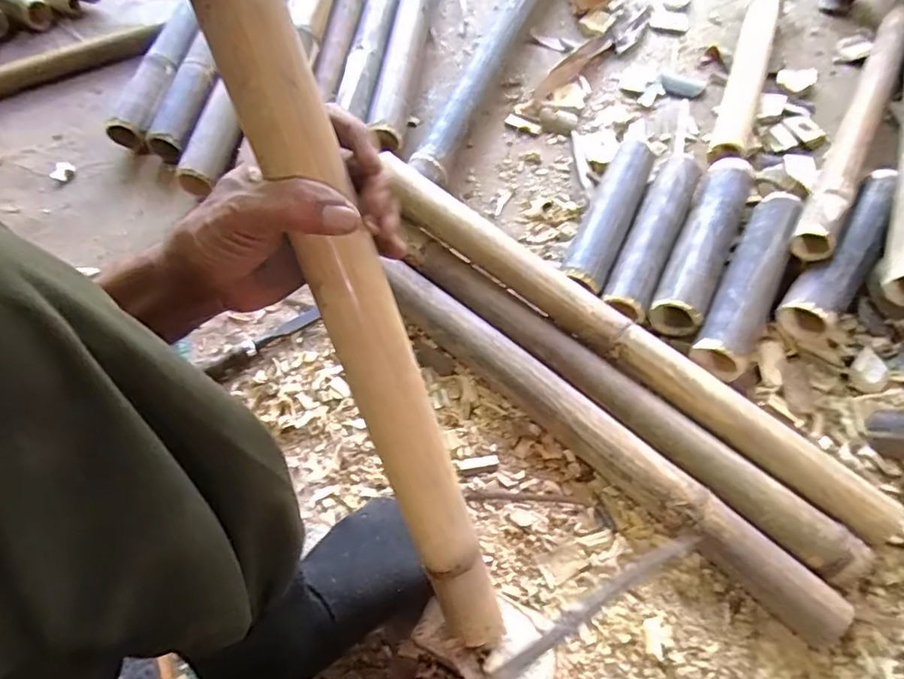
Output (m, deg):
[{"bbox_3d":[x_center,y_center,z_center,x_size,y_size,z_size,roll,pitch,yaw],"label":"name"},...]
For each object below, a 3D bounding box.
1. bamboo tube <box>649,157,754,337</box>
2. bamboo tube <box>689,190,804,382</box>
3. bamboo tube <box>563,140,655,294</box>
[{"bbox_3d":[0.319,-0.129,0.682,0.063,0.052,0.276,25,67,15],"label":"bamboo tube"},{"bbox_3d":[0.357,-0.071,0.646,0.066,0.049,0.255,27,68,16],"label":"bamboo tube"},{"bbox_3d":[0.205,-0.159,0.719,0.057,0.053,0.271,21,66,13],"label":"bamboo tube"}]

